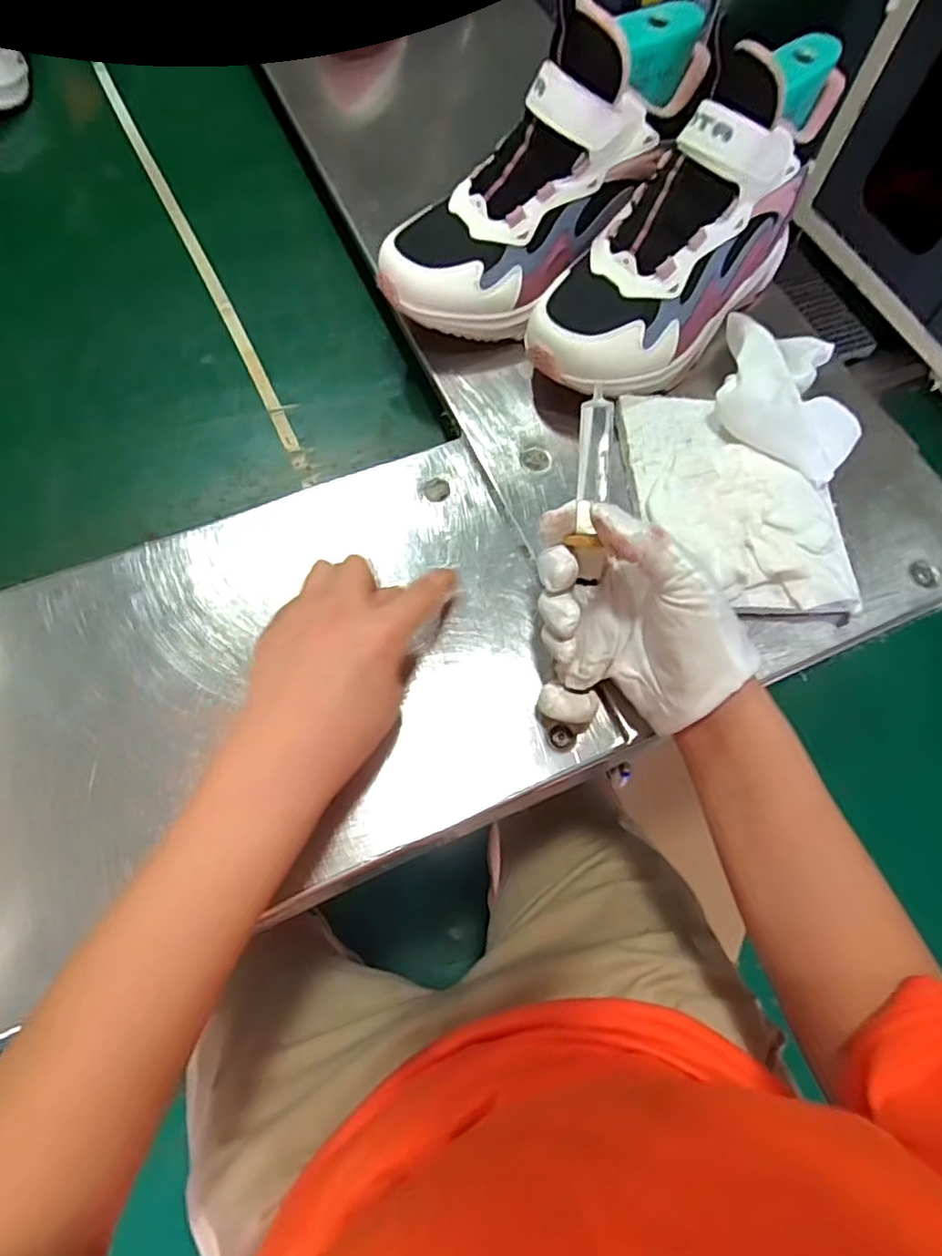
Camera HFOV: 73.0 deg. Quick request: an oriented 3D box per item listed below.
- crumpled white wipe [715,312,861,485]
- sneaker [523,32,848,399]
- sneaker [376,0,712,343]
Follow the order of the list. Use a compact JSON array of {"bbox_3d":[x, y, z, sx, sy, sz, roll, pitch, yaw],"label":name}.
[{"bbox_3d":[0.214,-0.158,0.422,0.095,0.041,0.111,15,67,4],"label":"crumpled white wipe"},{"bbox_3d":[0.138,-0.264,0.416,0.105,0.140,0.230,36,70,13],"label":"sneaker"},{"bbox_3d":[0.048,-0.298,0.415,0.244,0.106,0.084,-42,72,15],"label":"sneaker"}]

